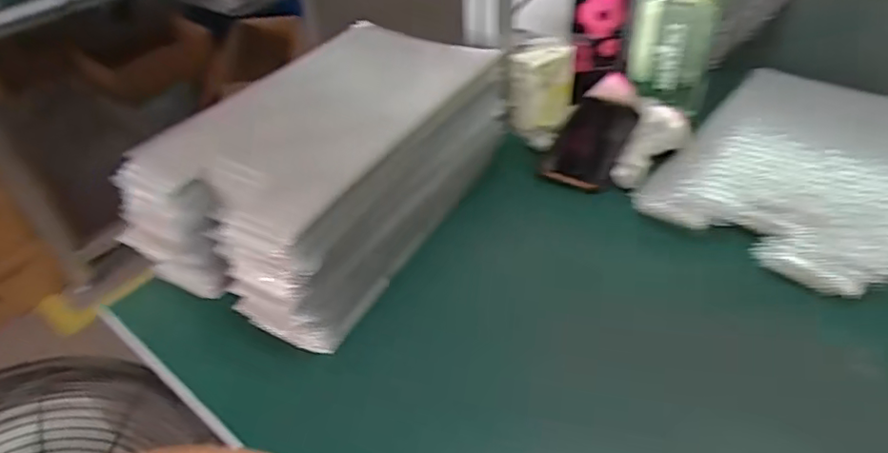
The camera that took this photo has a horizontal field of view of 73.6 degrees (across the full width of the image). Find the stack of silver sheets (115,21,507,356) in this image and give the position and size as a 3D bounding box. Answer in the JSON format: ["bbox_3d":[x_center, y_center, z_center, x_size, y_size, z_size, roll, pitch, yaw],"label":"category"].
[{"bbox_3d":[-0.111,-0.069,0.631,0.230,0.143,0.376,19,47,24],"label":"stack of silver sheets"}]

